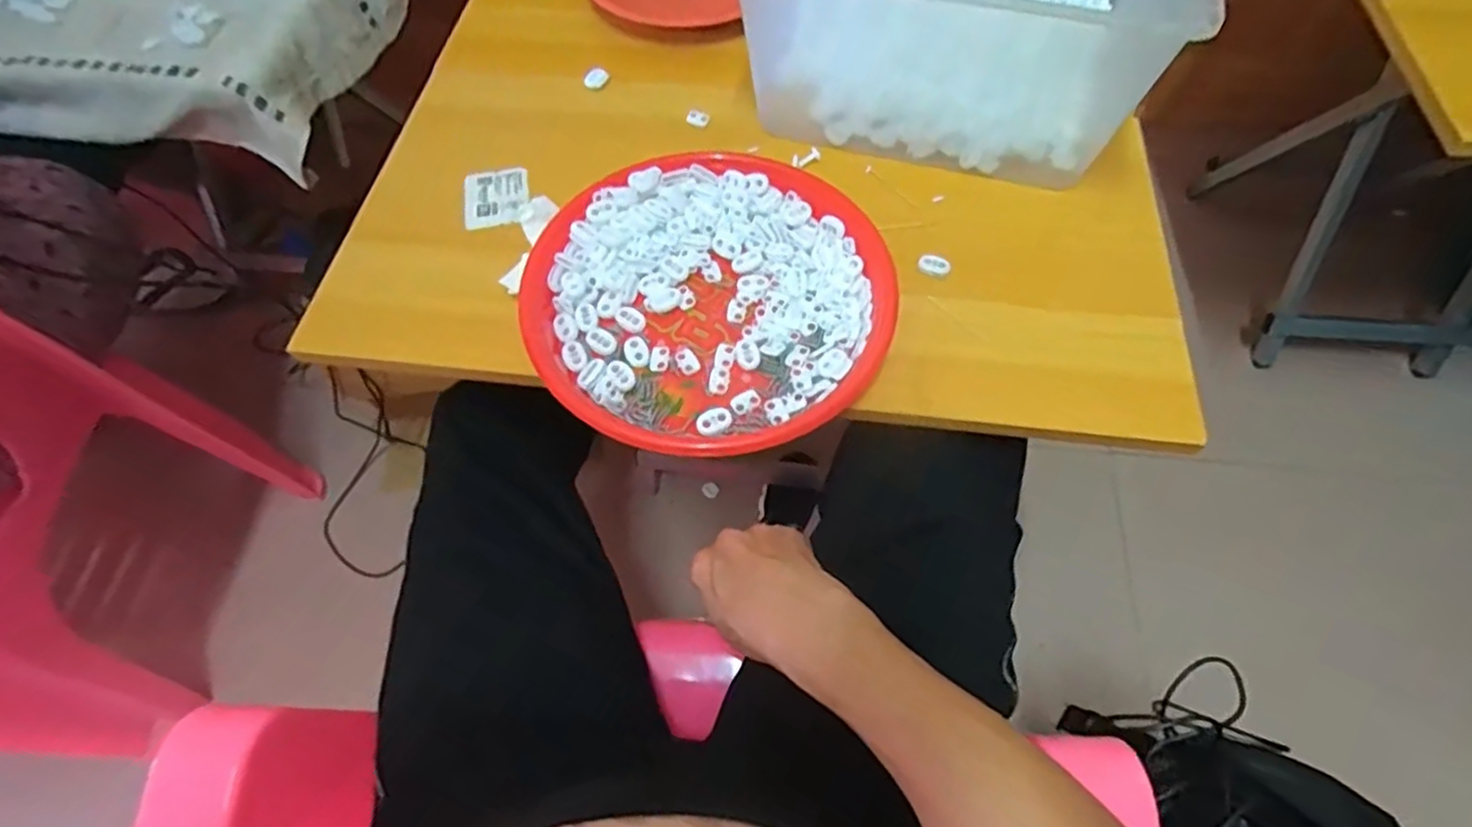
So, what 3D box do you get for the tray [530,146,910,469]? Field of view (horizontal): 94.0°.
[{"bbox_3d":[-0.016,-0.081,0.461,0.232,0.034,0.230,-1,62,1],"label":"tray"}]

